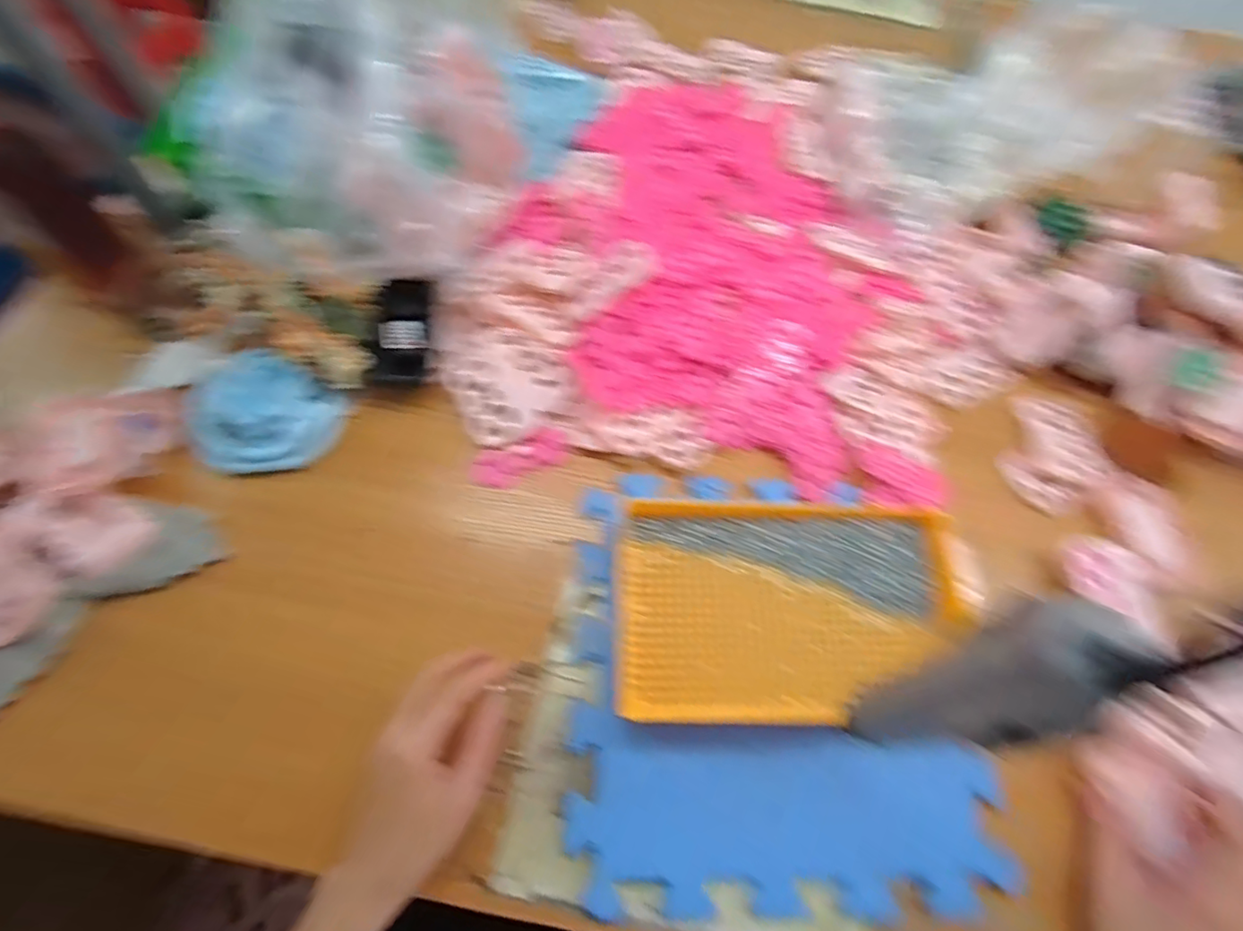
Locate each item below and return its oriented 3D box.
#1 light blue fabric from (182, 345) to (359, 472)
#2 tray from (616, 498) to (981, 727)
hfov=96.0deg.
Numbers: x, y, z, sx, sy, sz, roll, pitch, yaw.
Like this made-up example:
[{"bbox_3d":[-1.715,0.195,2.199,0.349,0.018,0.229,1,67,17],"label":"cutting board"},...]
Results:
[{"bbox_3d":[-0.291,-0.041,0.448,0.110,0.036,0.093,20,65,6],"label":"light blue fabric"},{"bbox_3d":[0.122,0.101,0.402,0.244,0.028,0.154,3,64,-2],"label":"tray"}]

